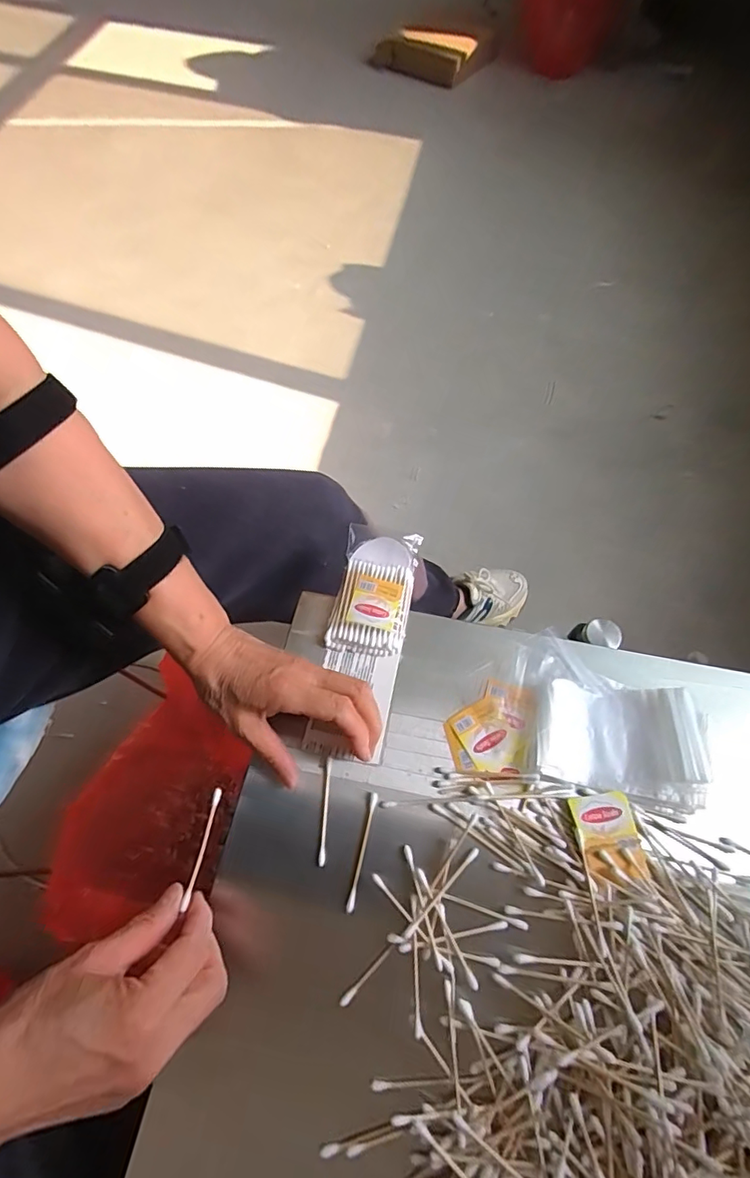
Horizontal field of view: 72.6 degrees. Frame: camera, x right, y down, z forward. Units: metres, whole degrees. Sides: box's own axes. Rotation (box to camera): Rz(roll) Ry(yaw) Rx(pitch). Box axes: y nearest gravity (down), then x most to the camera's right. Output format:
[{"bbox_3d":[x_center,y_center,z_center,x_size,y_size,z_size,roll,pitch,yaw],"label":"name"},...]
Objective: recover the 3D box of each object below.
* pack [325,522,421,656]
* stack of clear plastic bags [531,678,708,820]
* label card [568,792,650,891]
[{"bbox_3d":[0.000,0.000,0.438,0.063,0.014,0.112,10,66,5],"label":"pack"},{"bbox_3d":[0.180,0.109,0.374,0.114,0.022,0.080,14,66,7],"label":"stack of clear plastic bags"},{"bbox_3d":[0.161,0.171,0.350,0.041,0.004,0.055,-4,59,-4],"label":"label card"}]

